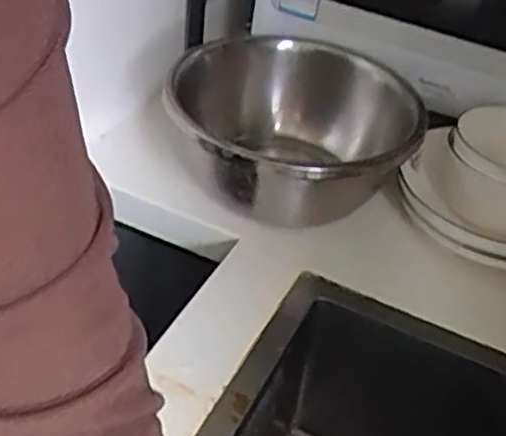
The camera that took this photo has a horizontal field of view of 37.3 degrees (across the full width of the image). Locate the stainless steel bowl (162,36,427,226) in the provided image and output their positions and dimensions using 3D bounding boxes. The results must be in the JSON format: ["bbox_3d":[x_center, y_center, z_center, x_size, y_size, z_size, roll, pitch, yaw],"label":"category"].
[{"bbox_3d":[0.045,-0.083,0.749,0.246,0.108,0.193,-16,44,-27],"label":"stainless steel bowl"}]

